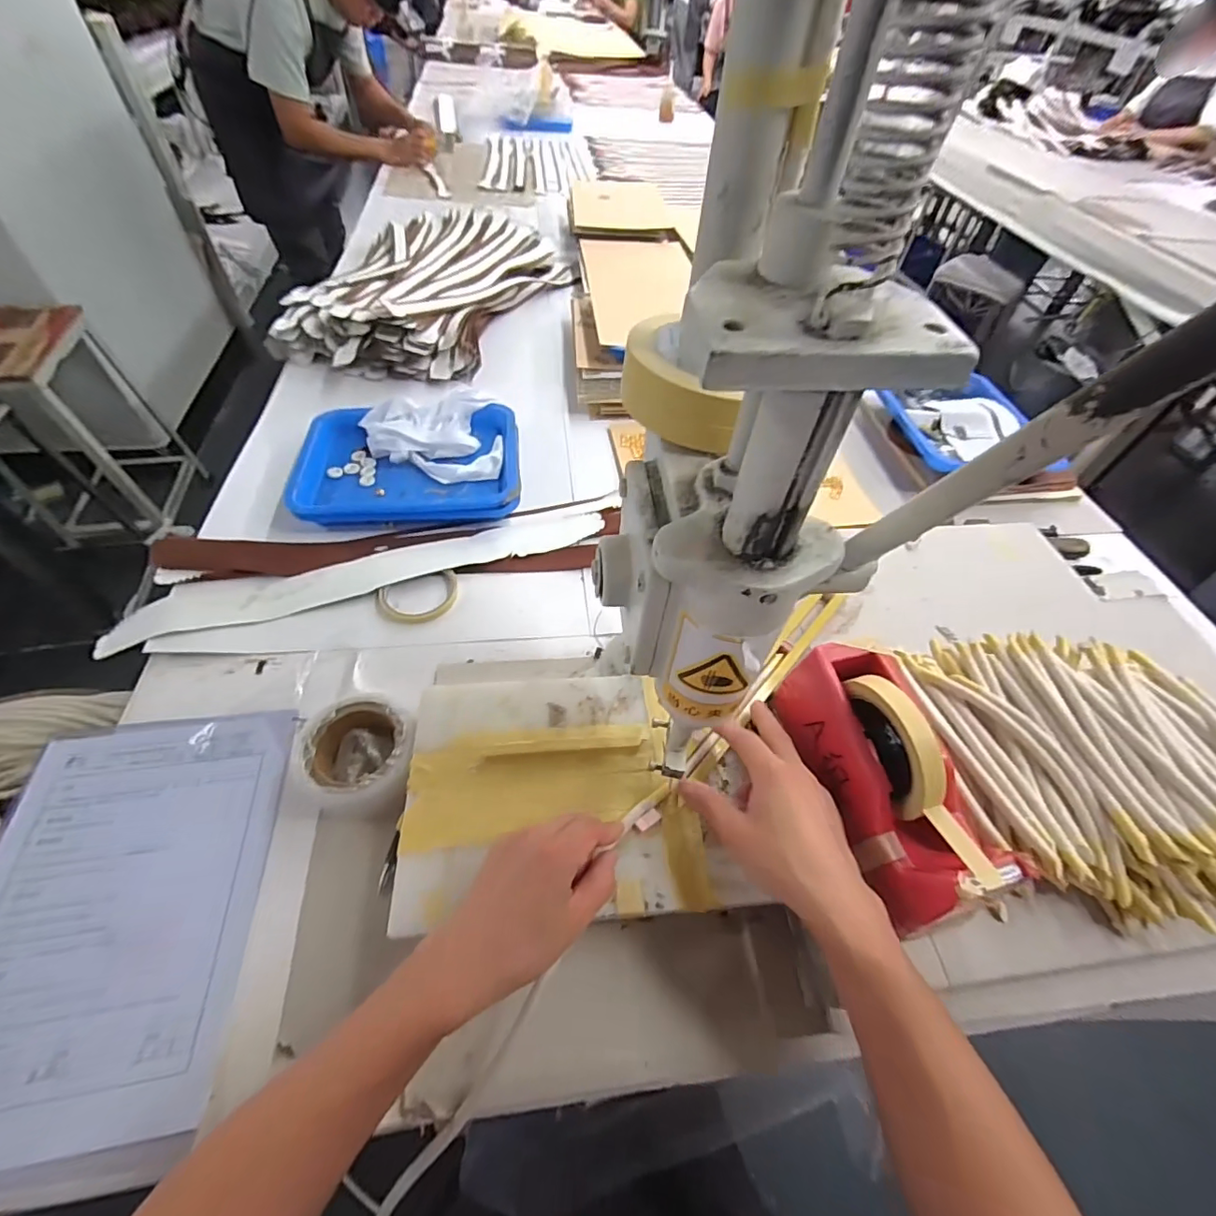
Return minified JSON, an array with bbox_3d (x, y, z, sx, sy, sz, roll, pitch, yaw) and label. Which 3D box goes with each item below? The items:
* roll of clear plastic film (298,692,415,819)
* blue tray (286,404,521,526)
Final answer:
[{"bbox_3d":[-0.223,0.134,0.482,0.098,0.051,0.102,2,53,-3],"label":"roll of clear plastic film"},{"bbox_3d":[-0.269,-0.200,0.731,0.288,0.042,0.208,-5,53,-8],"label":"blue tray"}]

